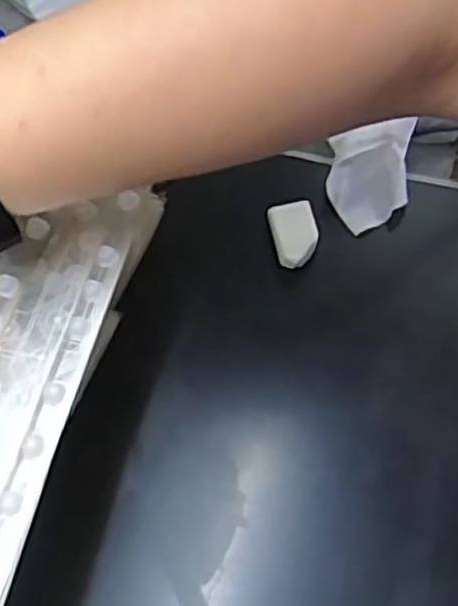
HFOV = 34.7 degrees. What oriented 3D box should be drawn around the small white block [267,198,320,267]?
[{"bbox_3d":[0.039,-0.042,0.433,0.026,0.008,0.041,-12,60,-2],"label":"small white block"}]

